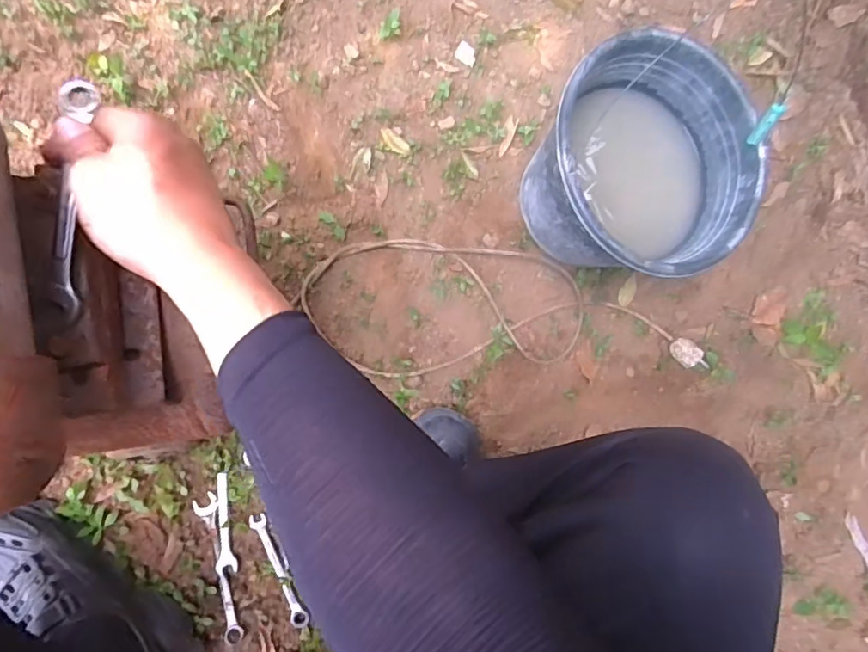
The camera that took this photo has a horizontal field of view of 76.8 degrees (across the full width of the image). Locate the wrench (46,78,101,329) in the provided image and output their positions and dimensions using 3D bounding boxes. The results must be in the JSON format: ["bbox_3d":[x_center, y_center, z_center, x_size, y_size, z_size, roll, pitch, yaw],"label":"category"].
[{"bbox_3d":[-0.218,-0.072,0.330,0.017,0.010,0.146,7,95,-9],"label":"wrench"}]

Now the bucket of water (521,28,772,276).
[{"bbox_3d":[0.250,-0.201,0.729,0.256,0.227,0.263,1,85,-11],"label":"bucket of water"}]

